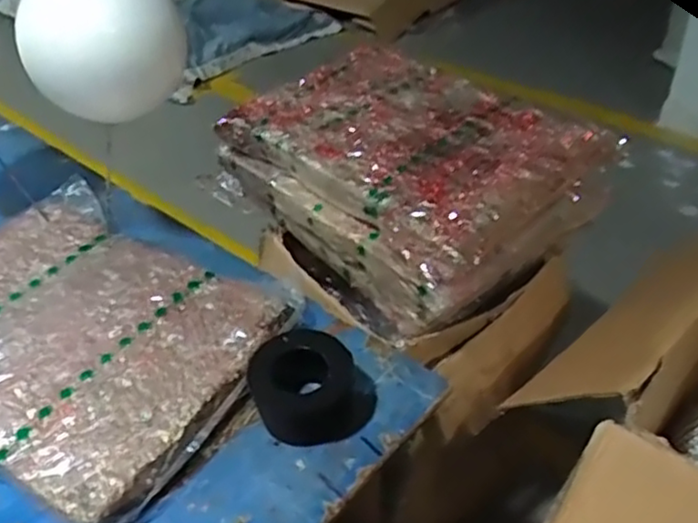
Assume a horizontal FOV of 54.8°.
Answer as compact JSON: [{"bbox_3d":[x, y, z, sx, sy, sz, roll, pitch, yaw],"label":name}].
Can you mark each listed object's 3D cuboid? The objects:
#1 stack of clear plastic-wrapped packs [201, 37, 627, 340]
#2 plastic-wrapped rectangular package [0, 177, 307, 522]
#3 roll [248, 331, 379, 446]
[{"bbox_3d":[0.089,-0.145,1.073,0.398,0.170,0.501,-32,48,-29],"label":"stack of clear plastic-wrapped packs"},{"bbox_3d":[-0.344,0.077,0.871,0.505,0.053,0.393,17,44,28],"label":"plastic-wrapped rectangular package"},{"bbox_3d":[-0.042,0.137,0.760,0.125,0.080,0.106,2,41,7],"label":"roll"}]

